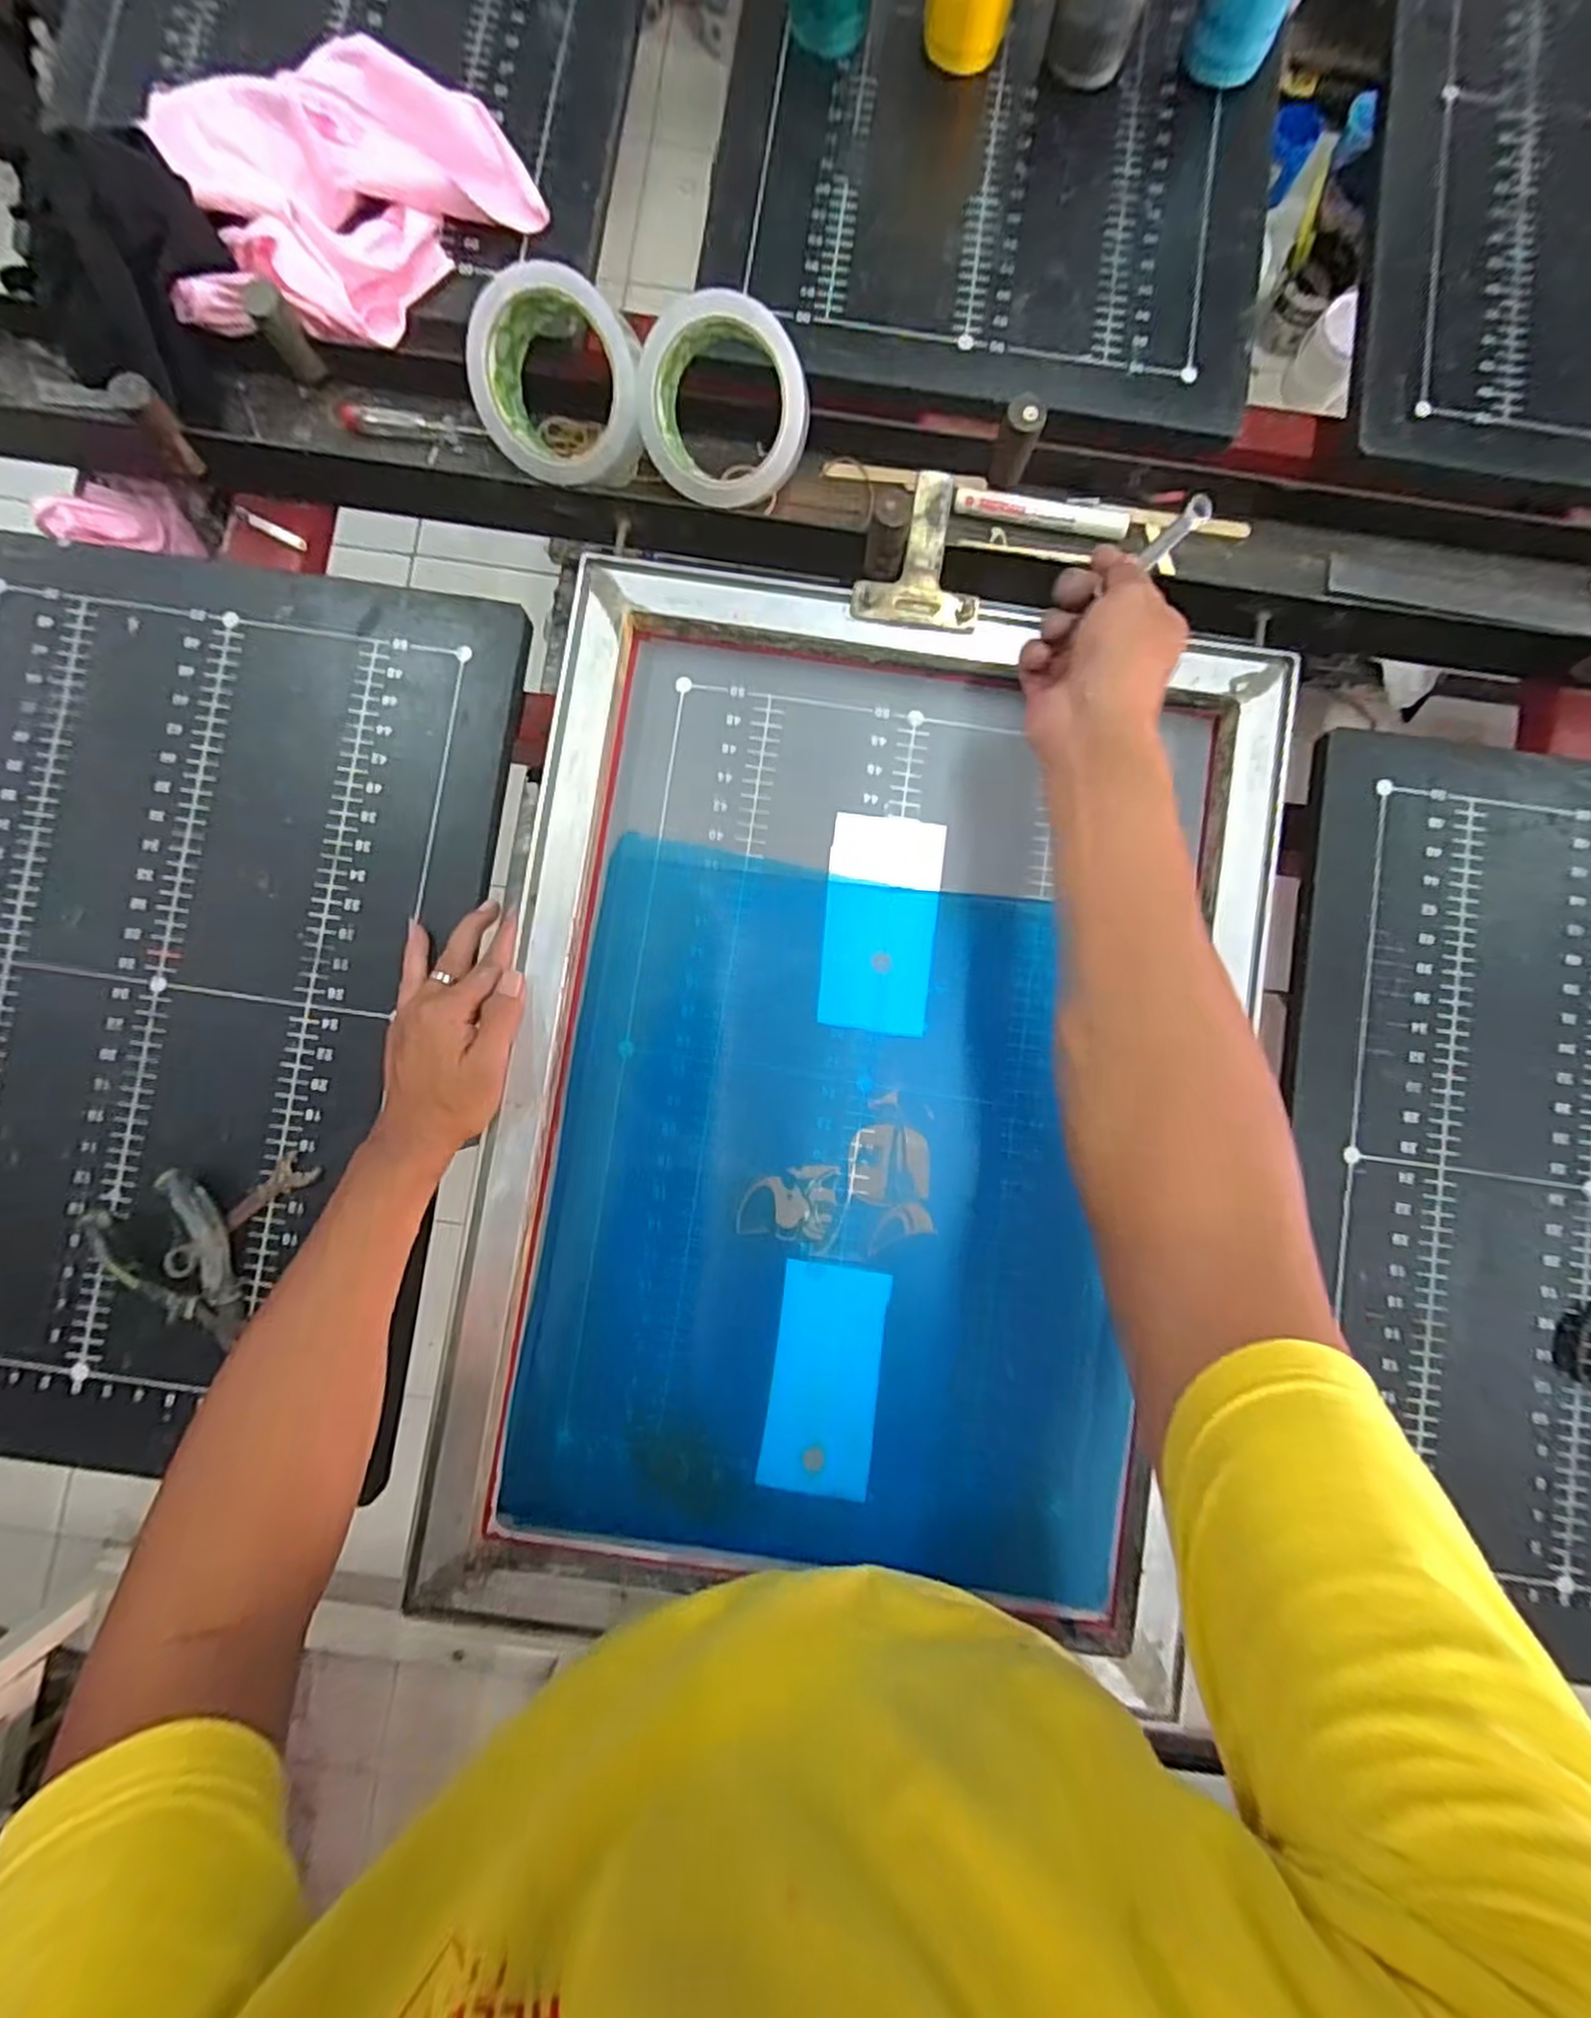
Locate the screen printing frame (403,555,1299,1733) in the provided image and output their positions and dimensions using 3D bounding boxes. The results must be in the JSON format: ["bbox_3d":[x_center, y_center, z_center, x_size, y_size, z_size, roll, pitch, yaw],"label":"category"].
[{"bbox_3d":[0.043,0.058,0.473,0.450,0.052,0.641,7,85,1],"label":"screen printing frame"}]

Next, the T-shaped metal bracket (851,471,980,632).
[{"bbox_3d":[0.080,-0.288,0.459,0.079,0.026,0.082,7,85,1],"label":"T-shaped metal bracket"}]

